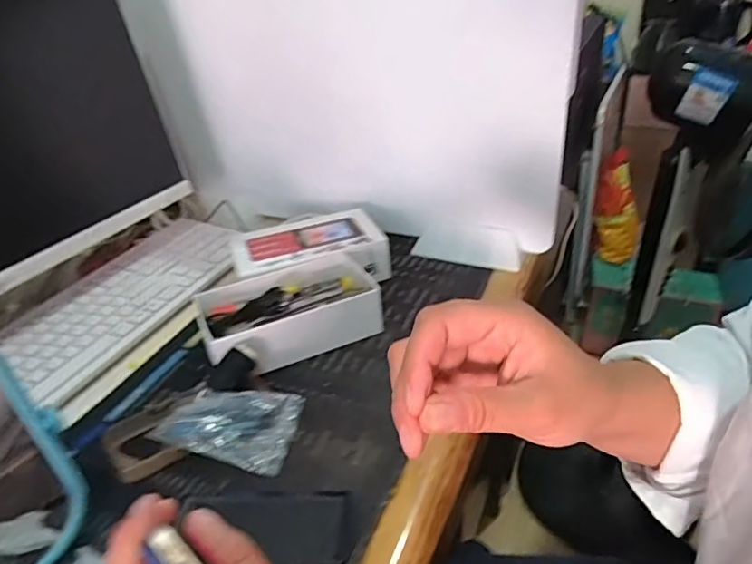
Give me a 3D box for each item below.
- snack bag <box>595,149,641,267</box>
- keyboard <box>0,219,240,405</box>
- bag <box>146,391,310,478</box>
[{"bbox_3d":[0.734,-0.239,1.688,0.144,0.358,0.105,1,0,10],"label":"snack bag"},{"bbox_3d":[-0.287,0.010,0.657,0.136,0.018,0.326,12,35,25],"label":"keyboard"},{"bbox_3d":[-0.122,0.115,0.457,0.108,0.022,0.064,2,32,11],"label":"bag"}]

